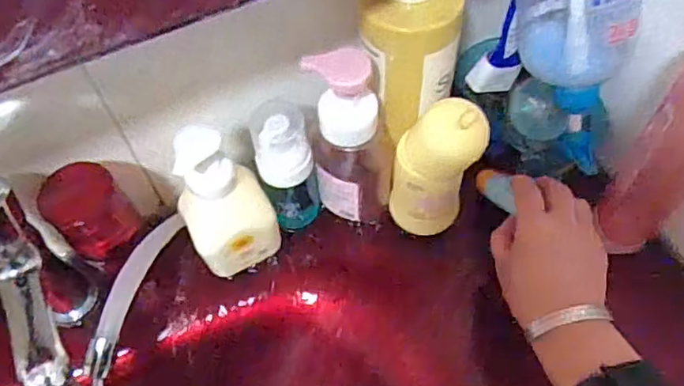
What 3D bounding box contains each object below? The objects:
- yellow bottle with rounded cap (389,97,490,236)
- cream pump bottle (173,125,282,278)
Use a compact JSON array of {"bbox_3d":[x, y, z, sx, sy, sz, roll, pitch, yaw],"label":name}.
[{"bbox_3d":[0.073,-0.015,0.468,0.057,0.152,0.047,-14,58,-6],"label":"yellow bottle with rounded cap"},{"bbox_3d":[-0.091,0.008,0.461,0.070,0.154,0.045,-19,58,-9],"label":"cream pump bottle"}]

